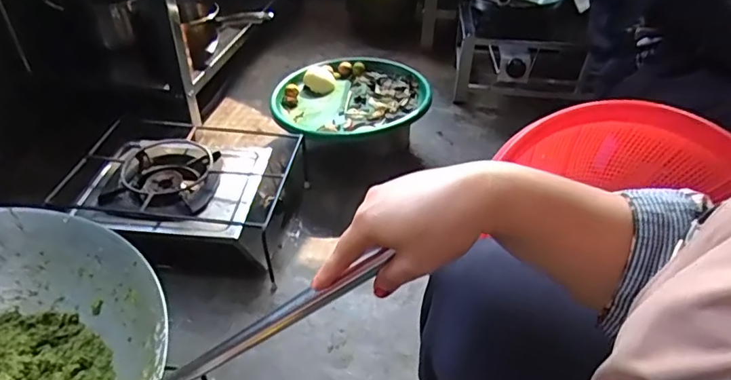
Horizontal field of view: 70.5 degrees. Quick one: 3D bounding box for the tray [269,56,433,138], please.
[{"bbox_3d":[-0.040,-0.225,1.258,0.375,0.053,0.356,1,41,-1],"label":"tray"}]

